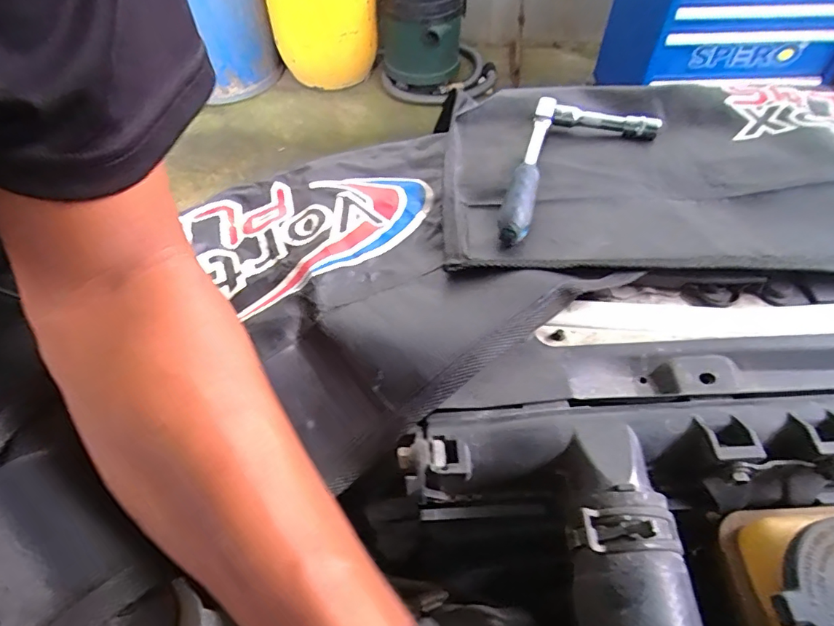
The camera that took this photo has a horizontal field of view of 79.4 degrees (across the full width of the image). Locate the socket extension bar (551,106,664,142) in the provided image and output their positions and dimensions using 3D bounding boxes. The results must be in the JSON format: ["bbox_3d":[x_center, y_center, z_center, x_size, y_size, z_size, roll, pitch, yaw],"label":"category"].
[{"bbox_3d":[0.168,-0.169,0.450,0.093,0.016,0.019,9,54,8],"label":"socket extension bar"}]

